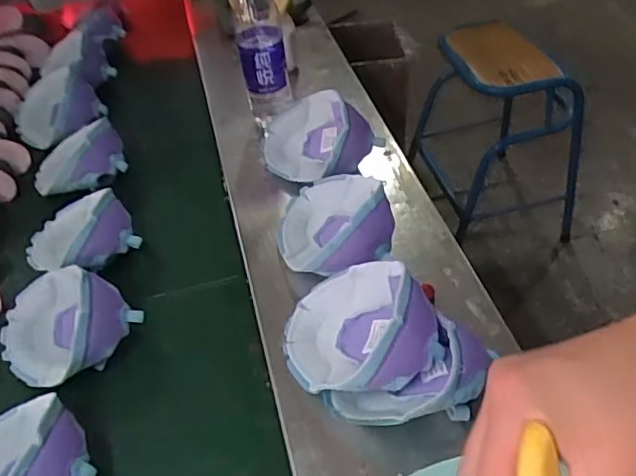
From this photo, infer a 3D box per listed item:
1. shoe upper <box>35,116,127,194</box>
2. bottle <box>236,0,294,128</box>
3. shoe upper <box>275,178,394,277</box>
[{"bbox_3d":[-0.330,-0.112,0.788,0.127,0.054,0.113,-22,48,-16],"label":"shoe upper"},{"bbox_3d":[-0.076,-0.261,0.758,0.061,0.195,0.055,-8,46,-4],"label":"bottle"},{"bbox_3d":[0.017,-0.017,0.665,0.126,0.074,0.137,-10,47,-2],"label":"shoe upper"}]

